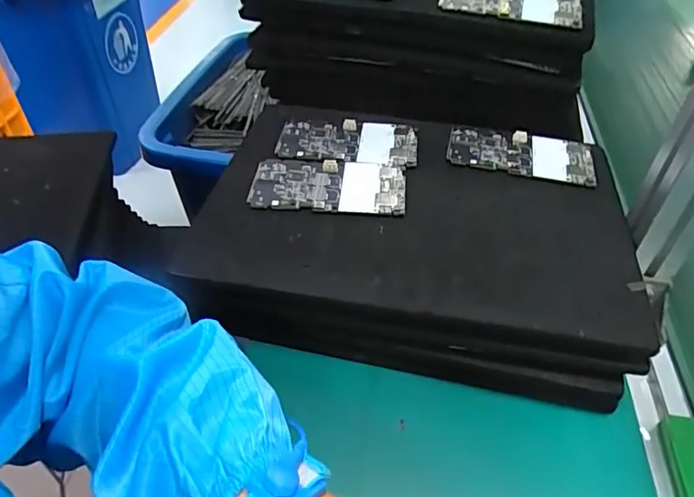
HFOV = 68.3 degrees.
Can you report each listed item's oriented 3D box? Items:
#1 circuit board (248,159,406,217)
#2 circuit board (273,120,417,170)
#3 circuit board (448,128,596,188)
[{"bbox_3d":[-0.016,-0.055,0.443,0.129,0.011,0.064,3,45,3],"label":"circuit board"},{"bbox_3d":[0.002,-0.104,0.486,0.128,0.005,0.069,7,45,7],"label":"circuit board"},{"bbox_3d":[0.163,-0.092,0.478,0.131,0.005,0.066,11,46,10],"label":"circuit board"}]

